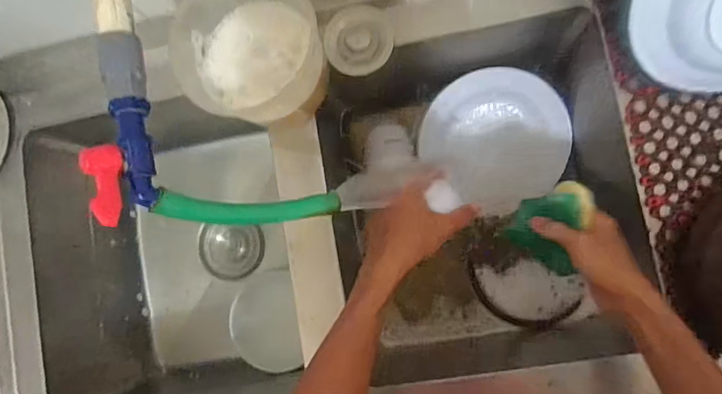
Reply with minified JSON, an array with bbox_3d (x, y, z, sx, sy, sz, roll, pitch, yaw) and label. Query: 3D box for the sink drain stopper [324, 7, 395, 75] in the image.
[{"bbox_3d":[-0.003,-0.189,0.548,0.080,0.012,0.081,5,86,9],"label":"sink drain stopper"}]

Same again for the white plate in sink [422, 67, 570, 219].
[{"bbox_3d":[0.217,-0.089,0.720,0.206,0.020,0.231,-40,103,21],"label":"white plate in sink"}]

